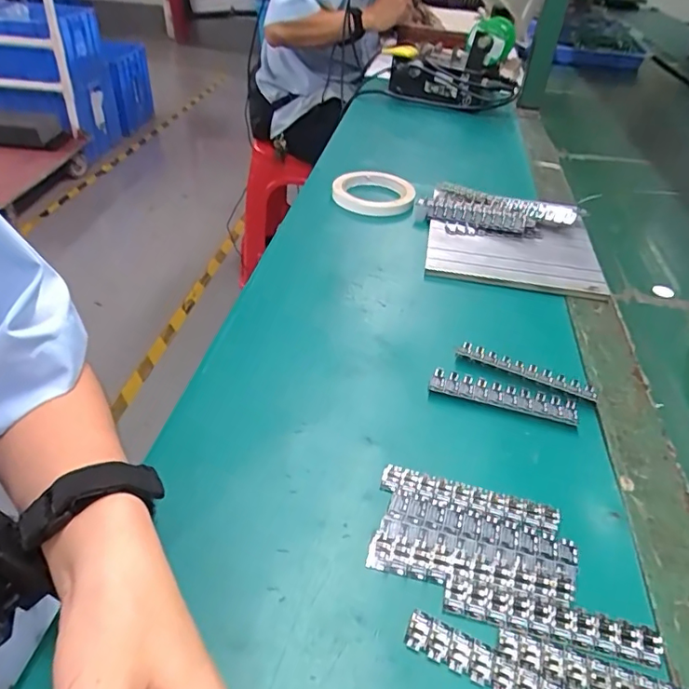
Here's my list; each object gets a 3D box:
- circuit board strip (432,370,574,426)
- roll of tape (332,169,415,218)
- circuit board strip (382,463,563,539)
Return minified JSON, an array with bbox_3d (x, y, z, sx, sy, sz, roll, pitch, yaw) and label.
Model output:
[{"bbox_3d":[0.120,0.038,0.396,0.107,0.007,0.022,14,40,9],"label":"circuit board strip"},{"bbox_3d":[0.038,-0.190,0.656,0.095,0.019,0.095,3,39,-3],"label":"roll of tape"},{"bbox_3d":[0.077,0.095,0.325,0.108,0.004,0.021,14,40,10],"label":"circuit board strip"}]

